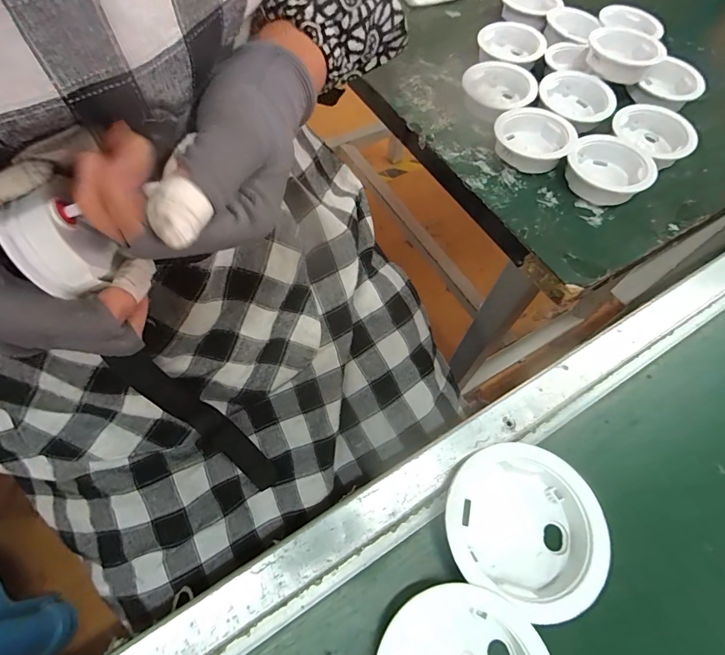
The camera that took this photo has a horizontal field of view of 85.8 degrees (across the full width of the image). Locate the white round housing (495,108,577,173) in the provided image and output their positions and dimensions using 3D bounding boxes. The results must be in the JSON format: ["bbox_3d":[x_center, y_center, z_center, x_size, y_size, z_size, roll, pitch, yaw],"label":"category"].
[{"bbox_3d":[0.160,-0.176,0.368,0.069,0.028,0.069,2,63,-5],"label":"white round housing"}]

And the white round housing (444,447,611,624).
[{"bbox_3d":[0.077,0.096,0.190,0.072,0.028,0.067,2,63,-5],"label":"white round housing"}]

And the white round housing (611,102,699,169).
[{"bbox_3d":[0.270,-0.178,0.370,0.068,0.028,0.071,2,63,-5],"label":"white round housing"}]

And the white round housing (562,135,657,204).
[{"bbox_3d":[0.219,-0.141,0.352,0.067,0.027,0.067,2,63,-5],"label":"white round housing"}]

